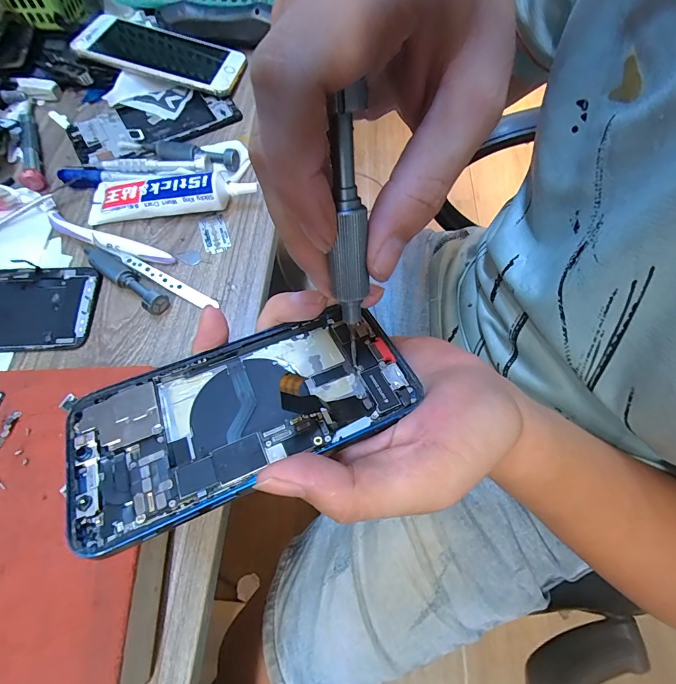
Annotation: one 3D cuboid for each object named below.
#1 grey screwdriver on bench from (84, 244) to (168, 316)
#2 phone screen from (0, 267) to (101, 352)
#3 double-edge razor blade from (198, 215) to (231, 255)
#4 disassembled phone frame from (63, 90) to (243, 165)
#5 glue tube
[{"bbox_3d":[-0.164,-0.049,0.285,0.081,0.016,0.017,36,71,14],"label":"grey screwdriver on bench"},{"bbox_3d":[-0.260,-0.024,0.278,0.146,0.009,0.067,-3,66,-1],"label":"phone screen"},{"bbox_3d":[-0.105,-0.092,0.312,0.022,0.004,0.038,-20,68,-9],"label":"double-edge razor blade"},{"bbox_3d":[-0.178,-0.215,0.360,0.155,0.006,0.075,-23,68,-10],"label":"disassembled phone frame"},{"bbox_3d":[-0.140,-0.126,0.312,0.138,0.027,0.037,-3,66,-1],"label":"glue tube"}]

